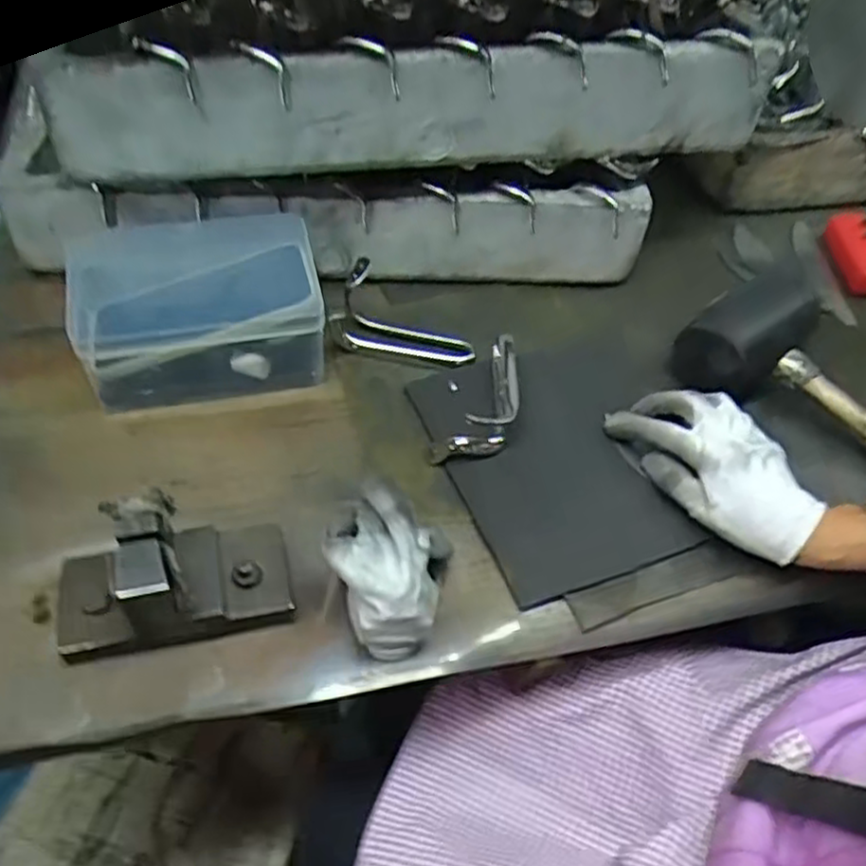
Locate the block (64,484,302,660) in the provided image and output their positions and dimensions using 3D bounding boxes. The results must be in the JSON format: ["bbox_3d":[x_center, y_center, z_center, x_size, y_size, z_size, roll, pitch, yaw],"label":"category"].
[{"bbox_3d":[-0.151,0.080,0.435,0.127,0.075,0.064,-11,51,-15],"label":"block"}]

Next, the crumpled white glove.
[{"bbox_3d":[-0.024,0.078,0.450,0.067,0.071,0.092,18,50,10],"label":"crumpled white glove"}]

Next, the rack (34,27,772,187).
[{"bbox_3d":[0.007,-0.231,0.536,0.517,0.098,0.056,-7,50,-11],"label":"rack"}]

